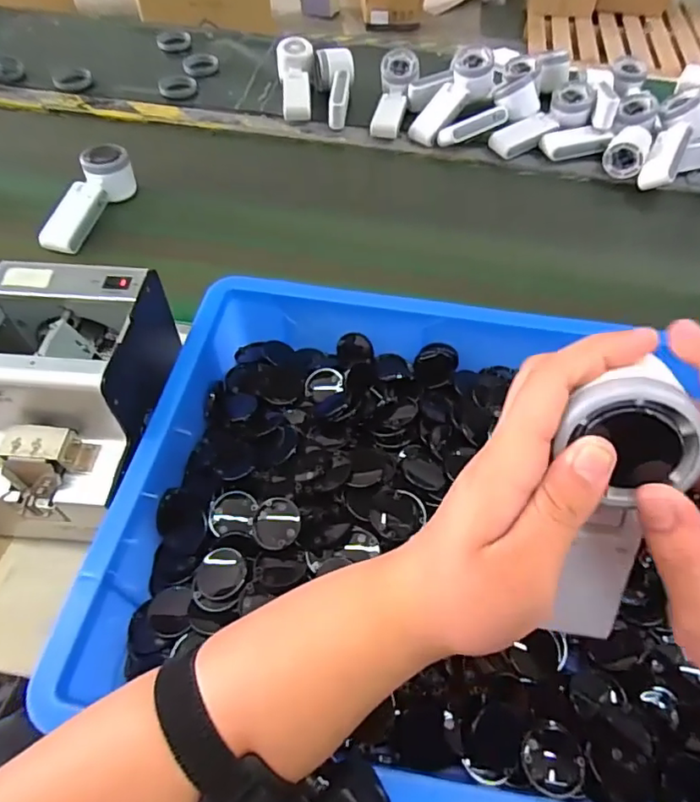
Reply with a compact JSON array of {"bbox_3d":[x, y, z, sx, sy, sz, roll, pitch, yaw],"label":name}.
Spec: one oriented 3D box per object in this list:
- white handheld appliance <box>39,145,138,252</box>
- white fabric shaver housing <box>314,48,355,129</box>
[{"bbox_3d":[-0.330,-0.254,0.683,0.046,0.059,0.159,13,54,8],"label":"white handheld appliance"},{"bbox_3d":[-0.025,-0.492,0.857,0.062,0.053,0.144,1,54,-1],"label":"white fabric shaver housing"}]

